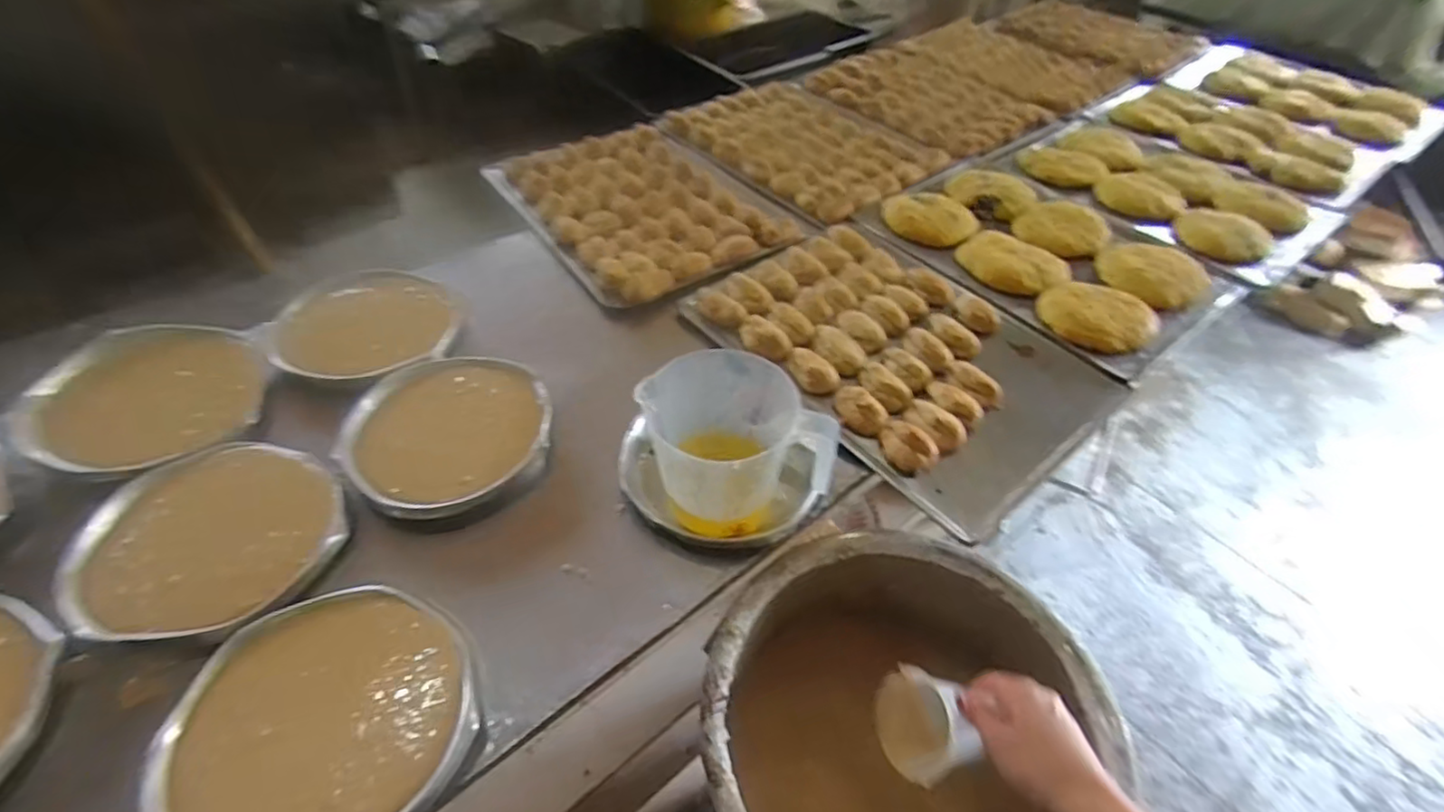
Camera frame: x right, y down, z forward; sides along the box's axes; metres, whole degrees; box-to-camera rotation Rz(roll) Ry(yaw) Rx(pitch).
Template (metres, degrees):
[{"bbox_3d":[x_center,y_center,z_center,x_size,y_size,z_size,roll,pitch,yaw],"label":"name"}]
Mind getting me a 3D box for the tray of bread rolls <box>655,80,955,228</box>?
[{"bbox_3d":[0.145,-0.476,1.153,0.355,0.029,0.443,-28,54,-26],"label":"tray of bread rolls"}]

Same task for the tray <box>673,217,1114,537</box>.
[{"bbox_3d":[0.215,-0.079,0.779,0.328,0.034,0.436,-30,55,-27],"label":"tray"}]

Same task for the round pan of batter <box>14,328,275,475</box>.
[{"bbox_3d":[-0.580,-0.018,0.655,0.192,0.033,0.176,1,47,-1],"label":"round pan of batter"}]

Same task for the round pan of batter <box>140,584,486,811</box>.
[{"bbox_3d":[-0.284,0.227,0.458,0.198,0.028,0.186,1,47,-1],"label":"round pan of batter"}]

